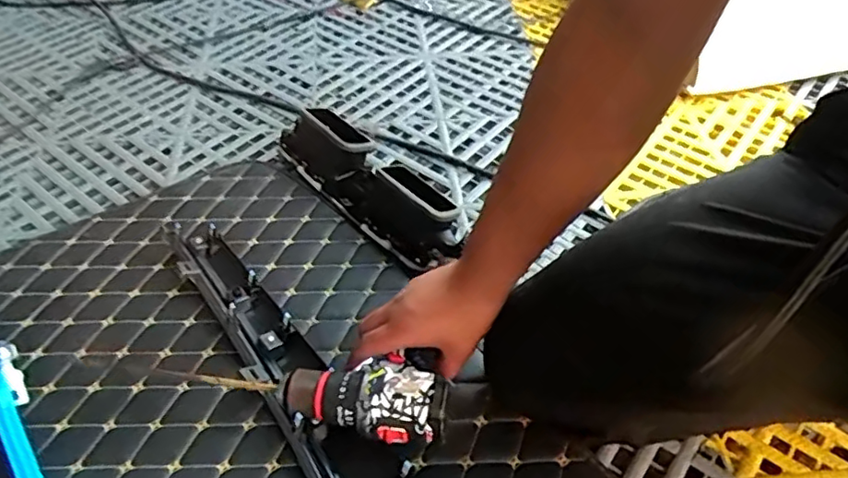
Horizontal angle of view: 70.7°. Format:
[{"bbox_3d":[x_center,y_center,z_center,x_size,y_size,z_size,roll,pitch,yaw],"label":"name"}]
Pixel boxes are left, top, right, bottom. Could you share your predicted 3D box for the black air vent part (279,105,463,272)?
[{"bbox_3d":[-0.075,-0.074,0.769,0.078,0.080,0.319,-32,55,-28],"label":"black air vent part"}]

